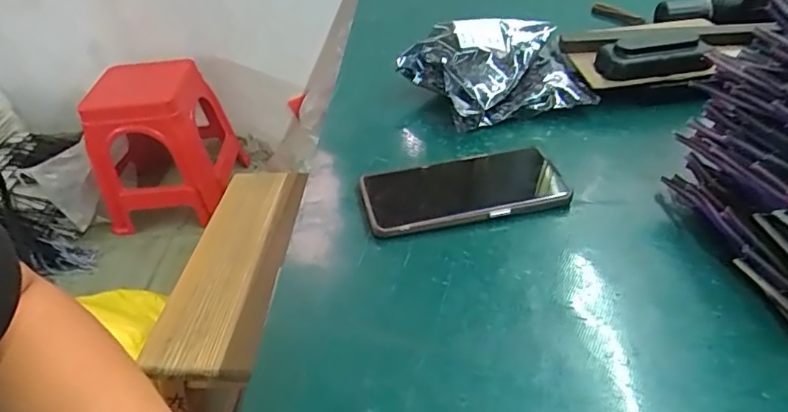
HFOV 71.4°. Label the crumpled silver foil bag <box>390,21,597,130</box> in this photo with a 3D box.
[{"bbox_3d":[0.098,-0.132,0.549,0.176,0.076,0.098,-6,40,-2],"label":"crumpled silver foil bag"}]

